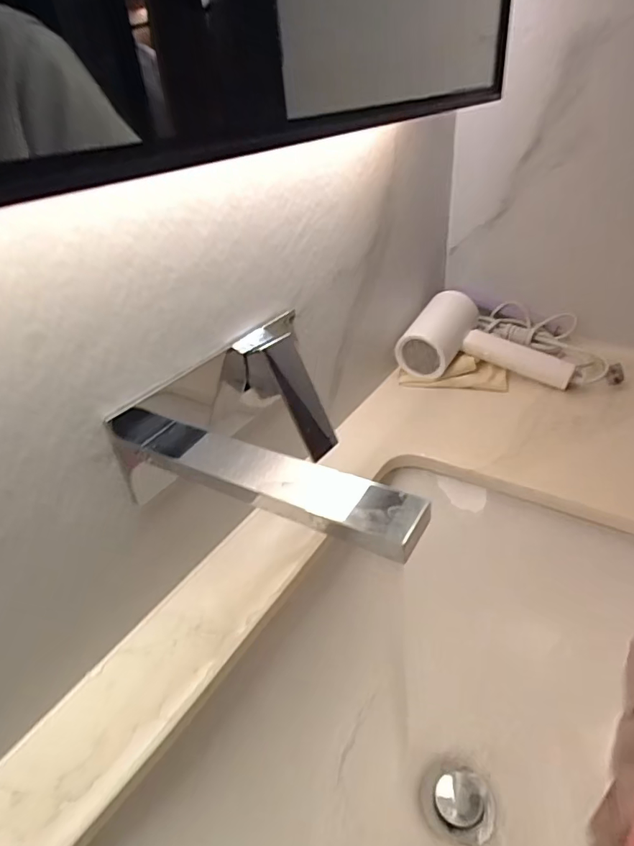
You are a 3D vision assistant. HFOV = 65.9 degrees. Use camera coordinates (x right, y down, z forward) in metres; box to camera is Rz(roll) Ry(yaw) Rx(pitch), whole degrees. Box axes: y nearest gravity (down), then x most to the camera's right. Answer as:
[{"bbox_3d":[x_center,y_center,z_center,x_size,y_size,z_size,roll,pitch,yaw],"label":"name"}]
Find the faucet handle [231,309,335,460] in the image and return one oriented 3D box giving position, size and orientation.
[{"bbox_3d":[-0.024,-0.024,0.424,0.050,0.125,0.044,-31,9,-34],"label":"faucet handle"}]

